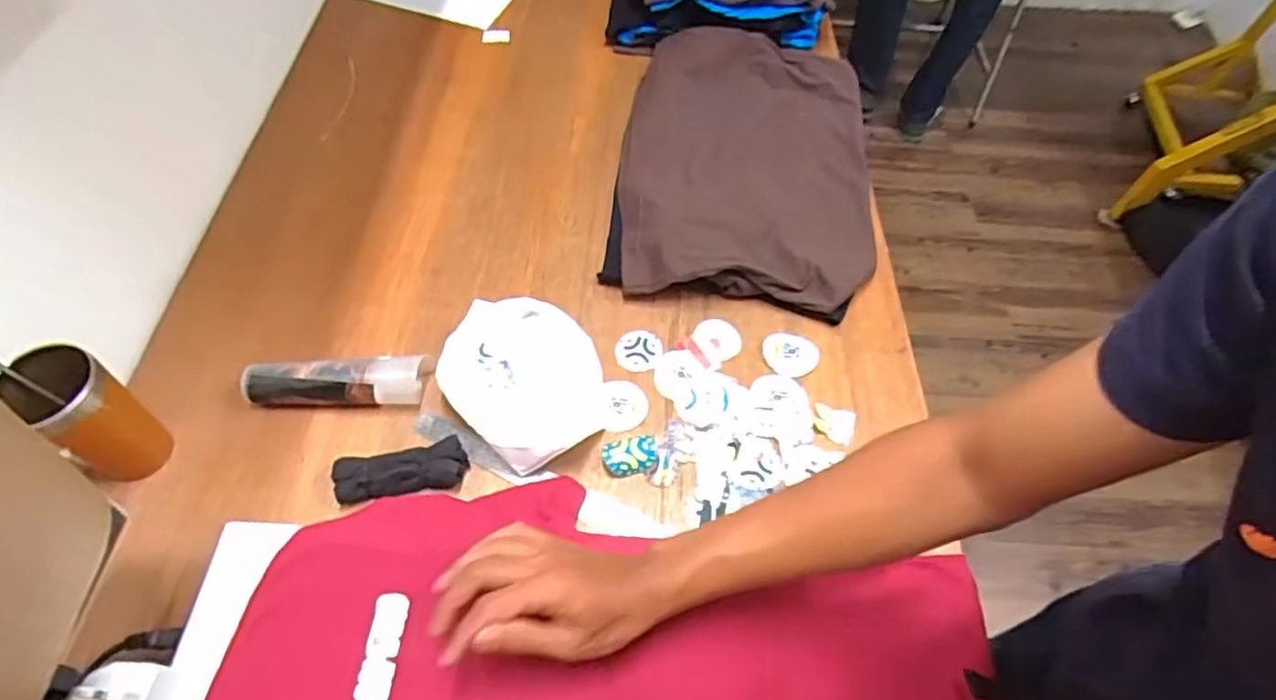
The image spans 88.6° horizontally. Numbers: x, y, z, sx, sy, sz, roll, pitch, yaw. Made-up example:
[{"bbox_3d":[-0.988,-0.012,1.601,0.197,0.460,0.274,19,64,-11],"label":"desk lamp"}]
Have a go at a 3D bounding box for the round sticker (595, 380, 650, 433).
[{"bbox_3d":[-0.017,0.061,0.724,0.057,0.004,0.063,5,57,1],"label":"round sticker"}]

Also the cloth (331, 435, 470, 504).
[{"bbox_3d":[-0.238,0.124,0.663,0.126,0.044,0.047,-10,58,-9],"label":"cloth"}]

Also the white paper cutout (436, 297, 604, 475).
[{"bbox_3d":[-0.123,0.032,0.717,0.162,0.042,0.191,-37,66,-23],"label":"white paper cutout"}]

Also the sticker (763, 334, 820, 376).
[{"bbox_3d":[0.182,0.005,0.775,0.065,0.006,0.053,-8,67,-7],"label":"sticker"}]

